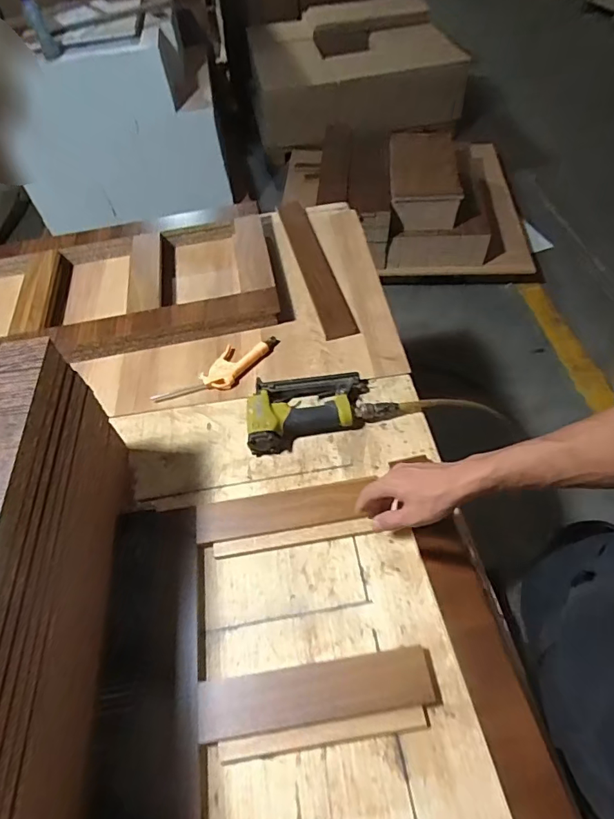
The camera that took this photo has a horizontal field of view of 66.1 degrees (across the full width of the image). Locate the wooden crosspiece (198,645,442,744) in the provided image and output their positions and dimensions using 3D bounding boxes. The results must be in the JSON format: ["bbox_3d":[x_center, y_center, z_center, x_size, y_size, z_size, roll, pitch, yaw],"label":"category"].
[{"bbox_3d":[0.013,0.327,0.547,0.271,0.022,0.063,-9,54,-2],"label":"wooden crosspiece"}]

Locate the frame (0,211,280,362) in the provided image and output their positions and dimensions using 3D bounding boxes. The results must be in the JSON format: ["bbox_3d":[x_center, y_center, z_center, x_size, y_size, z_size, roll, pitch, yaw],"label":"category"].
[{"bbox_3d":[-0.447,-0.264,0.999,0.748,0.044,0.409,-10,54,-2],"label":"frame"}]

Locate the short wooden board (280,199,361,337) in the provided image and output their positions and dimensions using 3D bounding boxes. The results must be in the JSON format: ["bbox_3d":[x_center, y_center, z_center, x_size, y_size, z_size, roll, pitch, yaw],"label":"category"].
[{"bbox_3d":[0.012,-0.329,1.017,0.069,0.013,0.455,-13,54,-5],"label":"short wooden board"}]

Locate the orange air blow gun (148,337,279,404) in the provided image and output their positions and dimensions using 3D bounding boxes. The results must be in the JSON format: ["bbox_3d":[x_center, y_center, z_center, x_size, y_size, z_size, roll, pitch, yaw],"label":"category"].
[{"bbox_3d":[-0.161,-0.078,0.858,0.088,0.021,0.237,36,64,26],"label":"orange air blow gun"}]

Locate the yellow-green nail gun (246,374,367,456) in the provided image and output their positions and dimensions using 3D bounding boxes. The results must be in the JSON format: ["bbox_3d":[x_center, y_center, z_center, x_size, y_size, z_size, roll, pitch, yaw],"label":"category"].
[{"bbox_3d":[0.004,-0.002,0.776,0.195,0.045,0.135,-5,54,1],"label":"yellow-green nail gun"}]

